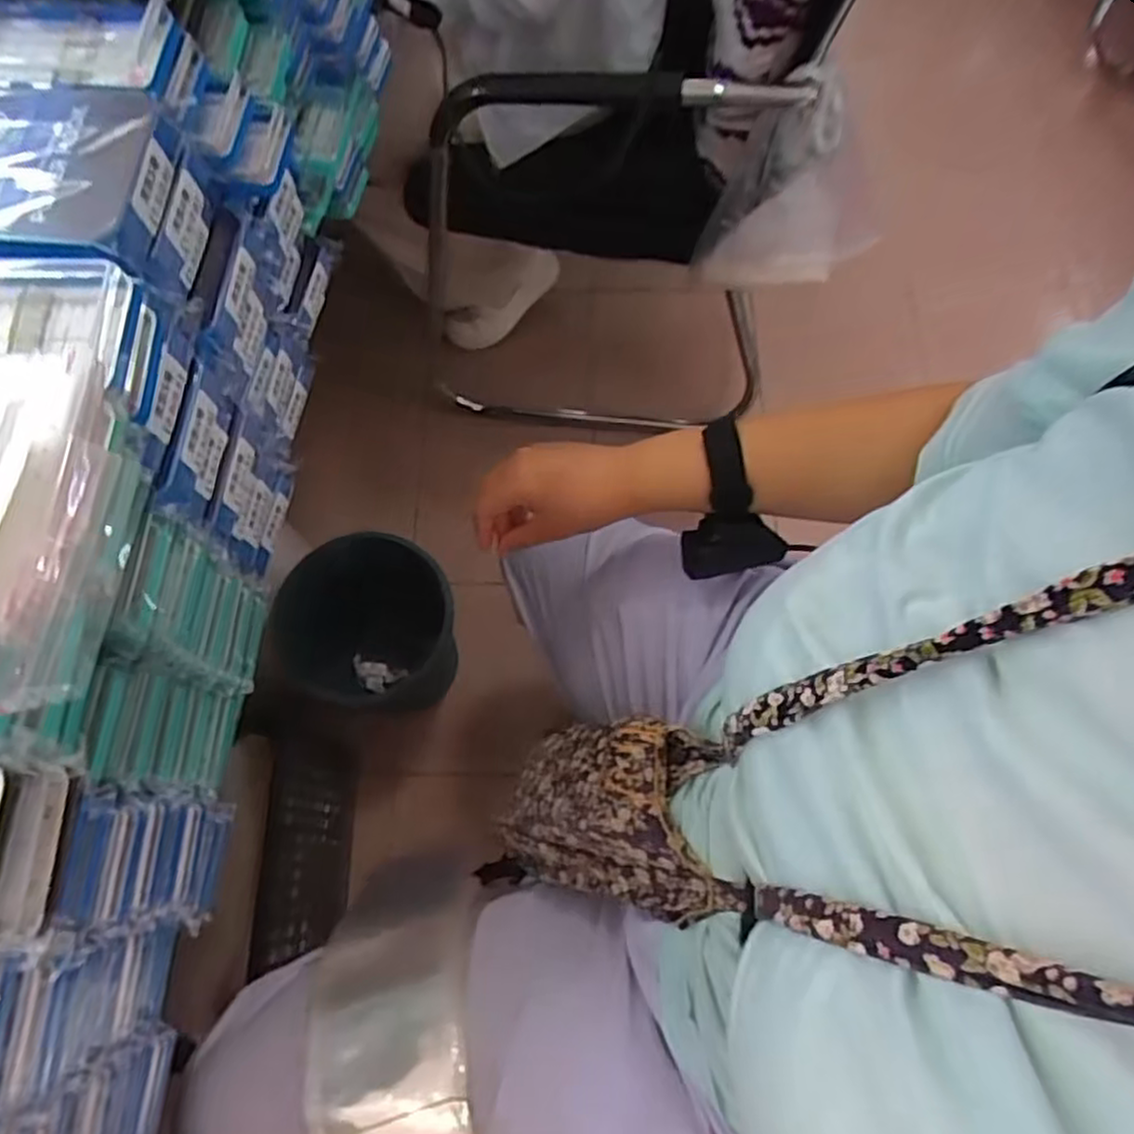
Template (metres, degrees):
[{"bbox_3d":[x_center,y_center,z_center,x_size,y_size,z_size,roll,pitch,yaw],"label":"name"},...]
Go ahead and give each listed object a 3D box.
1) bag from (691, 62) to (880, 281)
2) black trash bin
[{"bbox_3d":[0.246,-0.395,0.774,0.193,0.230,0.081,9,69,5],"label":"bag"},{"bbox_3d":[-0.250,0.091,0.986,0.204,0.224,0.202,0,69,1],"label":"black trash bin"}]

